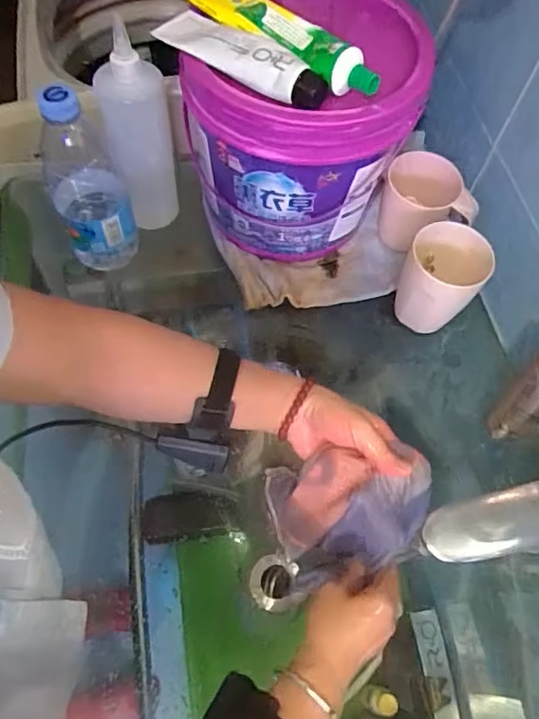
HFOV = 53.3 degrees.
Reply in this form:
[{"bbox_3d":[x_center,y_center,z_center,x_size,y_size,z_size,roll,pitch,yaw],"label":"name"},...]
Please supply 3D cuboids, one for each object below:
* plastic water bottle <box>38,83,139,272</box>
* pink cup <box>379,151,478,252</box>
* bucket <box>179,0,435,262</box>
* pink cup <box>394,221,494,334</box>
[{"bbox_3d":[-0.173,-0.163,0.516,0.068,0.199,0.058,-13,63,-11],"label":"plastic water bottle"},{"bbox_3d":[0.169,-0.165,0.585,0.100,0.075,0.078,22,62,8],"label":"pink cup"},{"bbox_3d":[0.041,-0.235,0.562,0.197,0.201,0.226,24,63,9],"label":"bucket"},{"bbox_3d":[0.174,-0.074,0.545,0.073,0.107,0.076,2,62,-3],"label":"pink cup"}]

